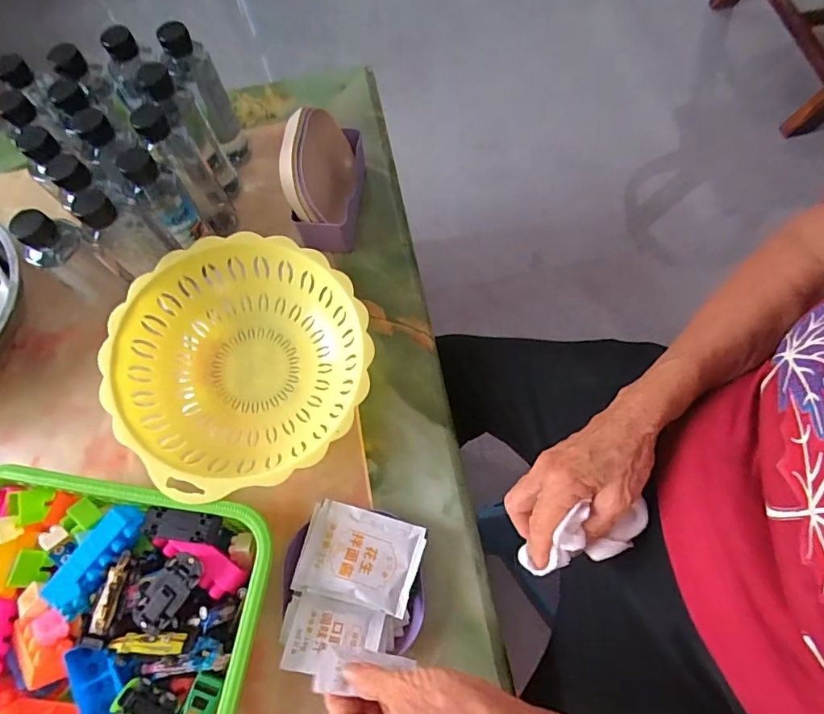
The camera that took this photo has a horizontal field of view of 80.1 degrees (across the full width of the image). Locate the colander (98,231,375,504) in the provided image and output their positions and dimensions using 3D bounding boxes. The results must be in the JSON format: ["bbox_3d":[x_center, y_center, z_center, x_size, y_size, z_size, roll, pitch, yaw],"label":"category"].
[{"bbox_3d":[-0.161,0.012,0.504,0.234,0.111,0.236,-12,70,-3],"label":"colander"}]

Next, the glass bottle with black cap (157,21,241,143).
[{"bbox_3d":[-0.248,-0.315,0.600,0.045,0.174,0.043,-24,71,-7],"label":"glass bottle with black cap"}]

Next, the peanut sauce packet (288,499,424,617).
[{"bbox_3d":[-0.048,0.184,0.453,0.105,0.017,0.080,14,71,7],"label":"peanut sauce packet"}]

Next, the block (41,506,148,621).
[{"bbox_3d":[-0.270,0.172,0.421,0.035,0.022,0.089,29,73,12],"label":"block"}]

